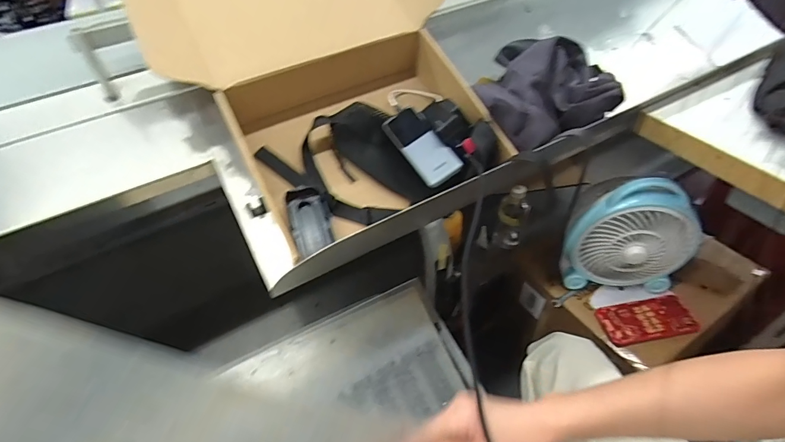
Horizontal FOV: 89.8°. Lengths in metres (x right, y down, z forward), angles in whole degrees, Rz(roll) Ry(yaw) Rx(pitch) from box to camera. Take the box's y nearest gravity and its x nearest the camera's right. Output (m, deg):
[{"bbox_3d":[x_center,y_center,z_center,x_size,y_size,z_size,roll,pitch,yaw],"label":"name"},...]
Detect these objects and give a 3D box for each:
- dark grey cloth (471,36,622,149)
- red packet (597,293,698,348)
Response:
[{"bbox_3d":[0.225,-0.192,0.582,0.202,0.074,0.215,1,47,7],"label":"dark grey cloth"},{"bbox_3d":[0.465,0.179,0.723,0.163,0.013,0.079,-10,46,-7],"label":"red packet"}]

